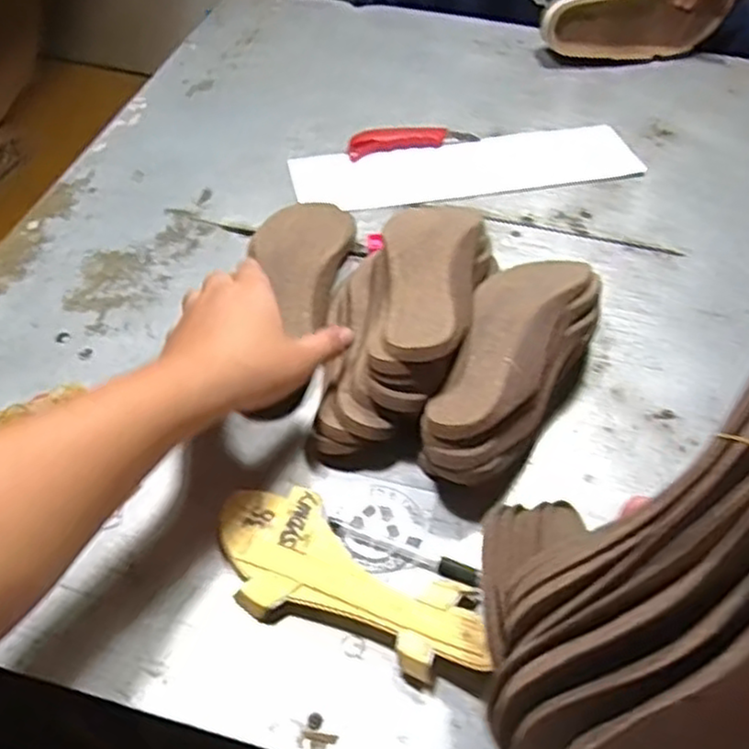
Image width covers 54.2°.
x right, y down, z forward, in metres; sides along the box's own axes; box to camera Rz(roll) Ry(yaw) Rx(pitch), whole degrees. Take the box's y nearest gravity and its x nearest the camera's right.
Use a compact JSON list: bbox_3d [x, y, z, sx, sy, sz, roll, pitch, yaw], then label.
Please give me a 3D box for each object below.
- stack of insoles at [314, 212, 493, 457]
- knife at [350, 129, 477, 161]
[{"bbox_3d":[0.022,-0.044,0.617,0.132,0.098,0.240,10,51,6],"label":"stack of insoles"},{"bbox_3d":[0.044,-0.277,0.864,0.152,0.015,0.035,-11,52,-11],"label":"knife"}]

